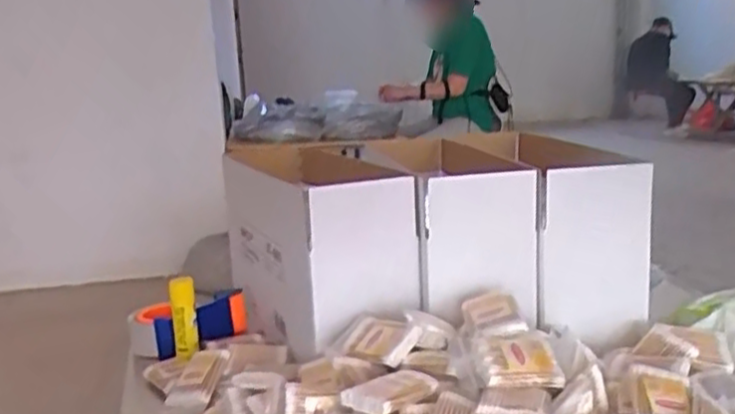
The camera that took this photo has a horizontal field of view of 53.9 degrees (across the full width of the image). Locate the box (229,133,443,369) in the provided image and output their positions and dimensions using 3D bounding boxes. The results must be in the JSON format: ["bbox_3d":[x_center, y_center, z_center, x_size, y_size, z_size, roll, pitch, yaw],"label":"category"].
[{"bbox_3d":[-0.067,0.058,0.940,0.135,0.226,0.391,-9,13,-24],"label":"box"}]

